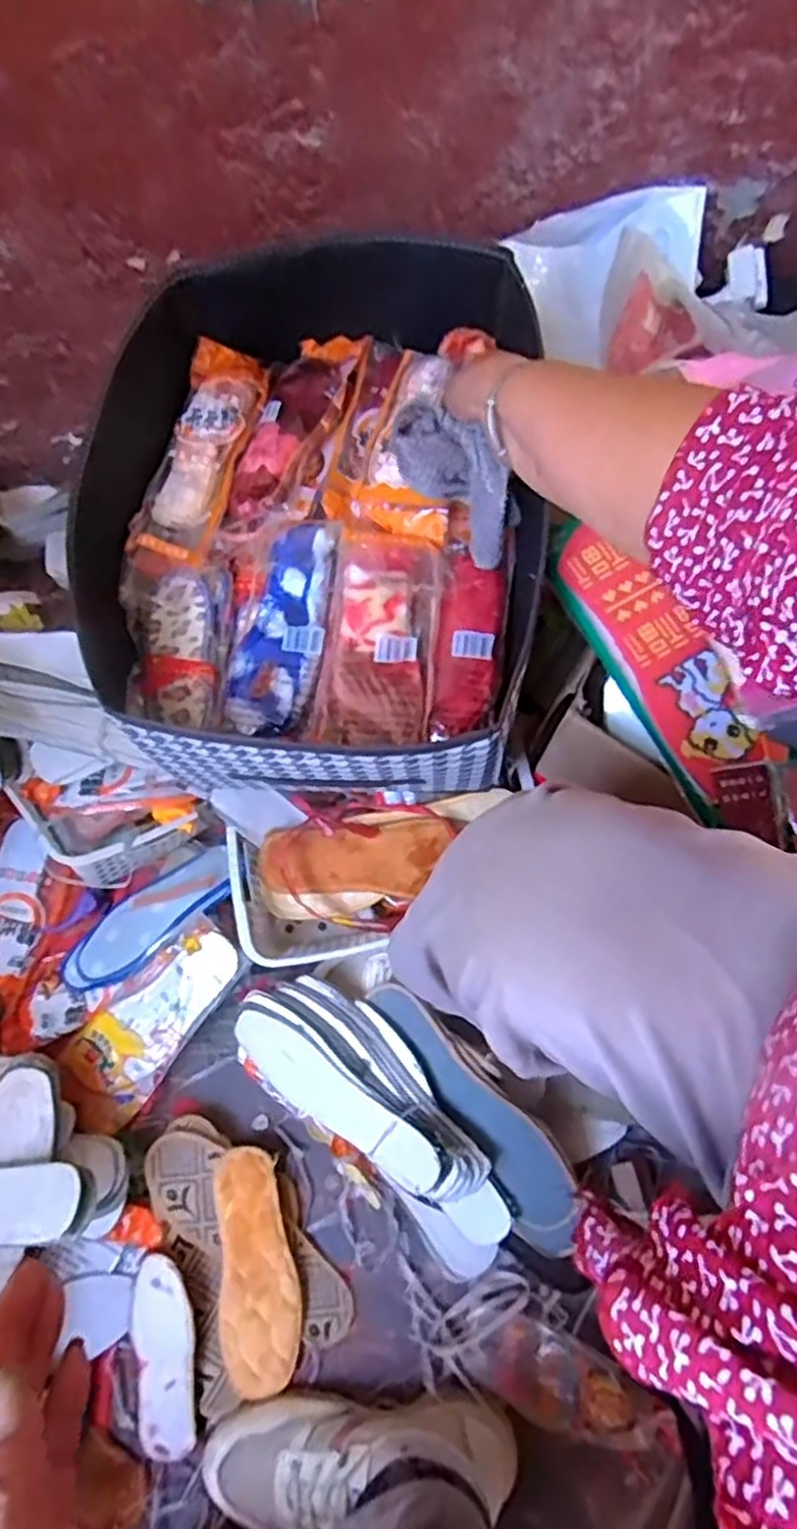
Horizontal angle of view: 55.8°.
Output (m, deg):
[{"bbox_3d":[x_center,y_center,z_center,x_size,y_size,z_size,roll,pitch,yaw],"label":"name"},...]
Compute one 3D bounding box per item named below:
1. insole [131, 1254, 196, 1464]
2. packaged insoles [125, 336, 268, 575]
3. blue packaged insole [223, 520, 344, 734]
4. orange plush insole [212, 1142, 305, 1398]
[{"bbox_3d":[-0.194,0.488,0.620,0.050,0.009,0.145,-8,80,8],"label":"insole"},{"bbox_3d":[-0.172,-0.277,0.660,0.073,0.028,0.237,9,70,3],"label":"packaged insoles"},{"bbox_3d":[-0.095,-0.115,0.602,0.070,0.028,0.178,9,70,3],"label":"blue packaged insole"},{"bbox_3d":[-0.121,0.430,0.648,0.067,0.016,0.178,-6,70,-3],"label":"orange plush insole"}]

